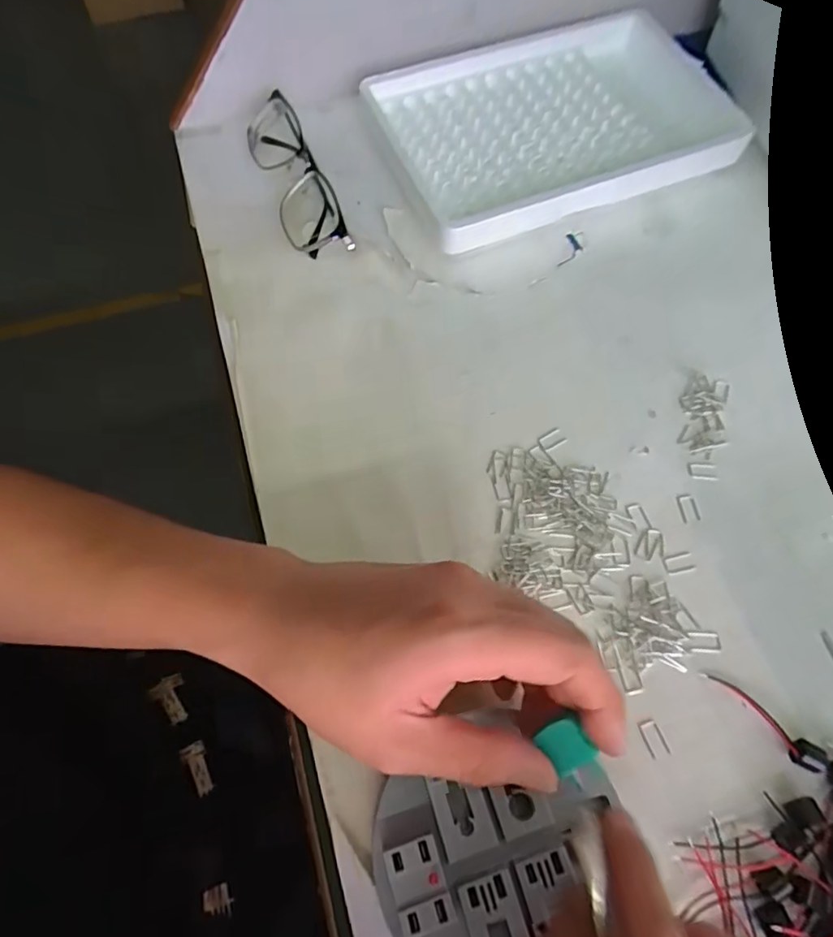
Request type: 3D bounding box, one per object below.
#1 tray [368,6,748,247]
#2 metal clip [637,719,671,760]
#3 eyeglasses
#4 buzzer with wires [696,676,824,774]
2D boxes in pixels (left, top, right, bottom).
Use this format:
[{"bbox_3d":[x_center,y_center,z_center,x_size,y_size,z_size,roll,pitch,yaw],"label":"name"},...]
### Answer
[{"bbox_3d":[0.095,-0.253,0.422,0.242,0.035,0.169,-22,66,-10],"label":"tray"},{"bbox_3d":[0.108,0.123,0.261,0.010,0.004,0.016,-18,66,-8],"label":"metal clip"},{"bbox_3d":[-0.085,-0.202,0.397,0.037,0.033,0.142,-20,66,-9],"label":"eyeglasses"},{"bbox_3d":[0.158,0.114,0.261,0.012,0.007,0.058,-42,71,-18],"label":"buzzer with wires"}]

